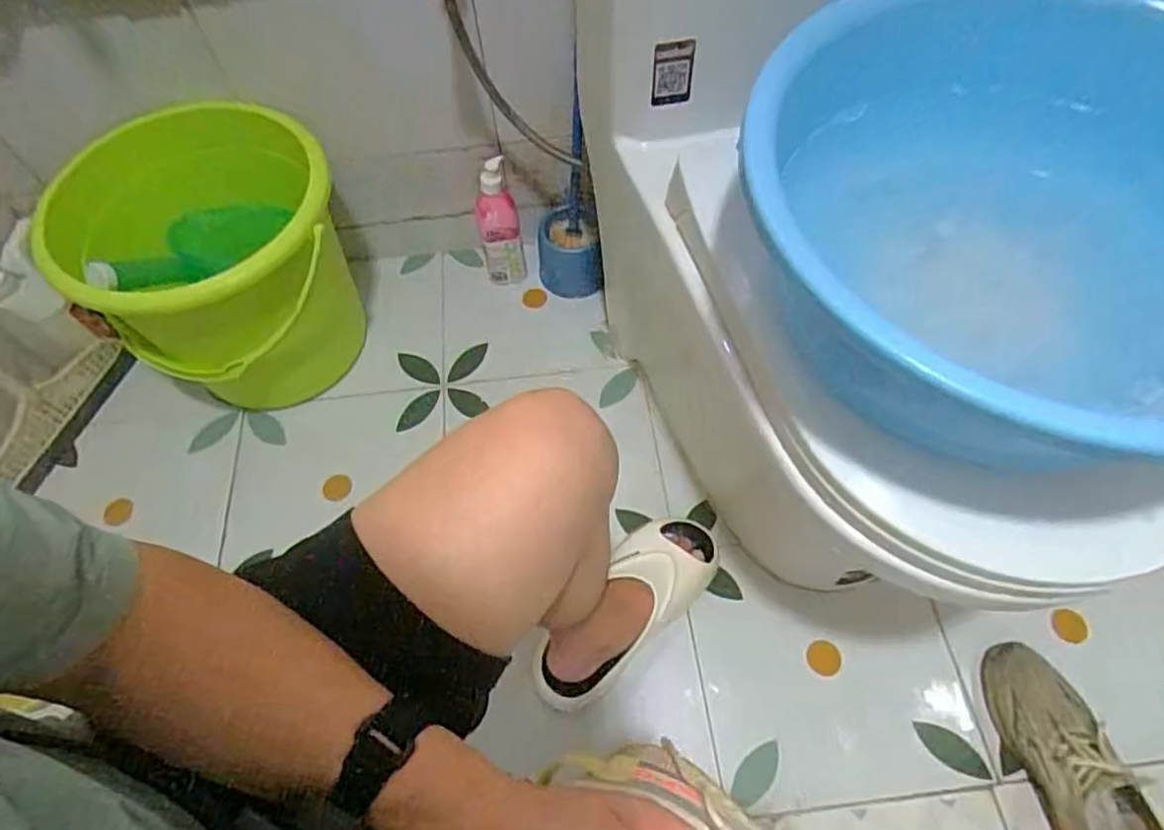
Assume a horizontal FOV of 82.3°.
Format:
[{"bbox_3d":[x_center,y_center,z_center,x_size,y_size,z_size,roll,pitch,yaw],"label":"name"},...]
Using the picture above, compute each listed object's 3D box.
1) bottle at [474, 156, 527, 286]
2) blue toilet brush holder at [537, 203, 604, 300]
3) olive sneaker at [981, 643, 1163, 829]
[{"bbox_3d":[-0.128,-0.281,1.021,0.060,0.212,0.067,-15,60,-5],"label":"bottle"},{"bbox_3d":[-0.021,-0.254,1.043,0.097,0.129,0.091,-7,59,0],"label":"blue toilet brush holder"},{"bbox_3d":[0.504,0.359,0.676,0.085,0.091,0.244,-16,60,-5],"label":"olive sneaker"}]

